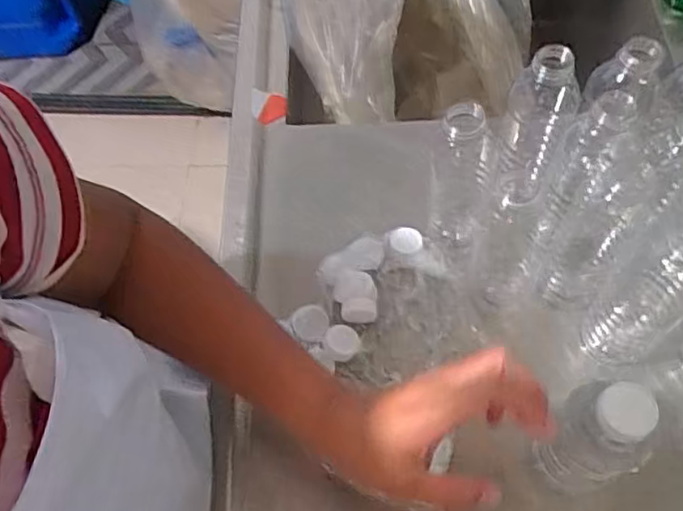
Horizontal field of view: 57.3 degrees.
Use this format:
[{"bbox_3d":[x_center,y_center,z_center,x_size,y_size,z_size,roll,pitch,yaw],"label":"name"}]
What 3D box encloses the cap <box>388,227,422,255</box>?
[{"bbox_3d":[0.061,-0.013,0.595,0.031,0.009,0.029,-1,63,2],"label":"cap"}]

